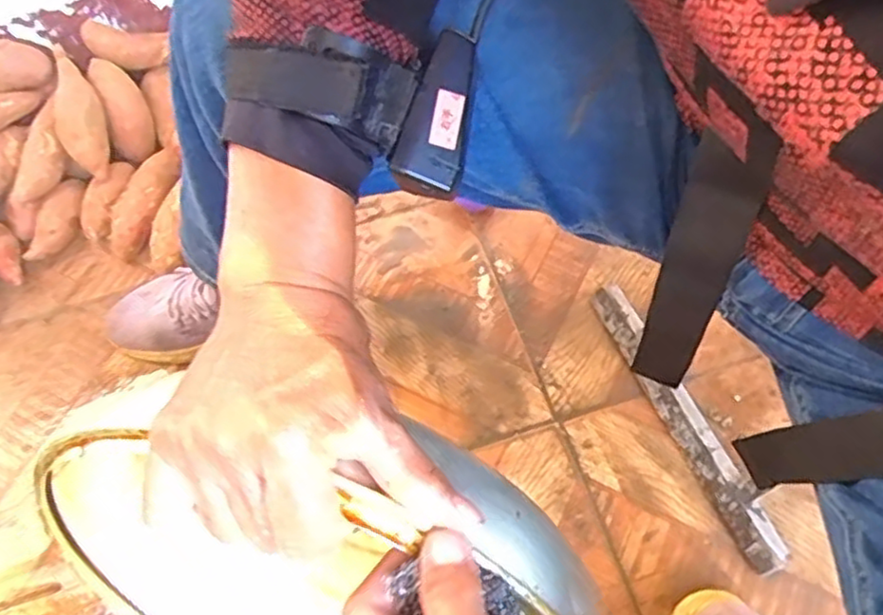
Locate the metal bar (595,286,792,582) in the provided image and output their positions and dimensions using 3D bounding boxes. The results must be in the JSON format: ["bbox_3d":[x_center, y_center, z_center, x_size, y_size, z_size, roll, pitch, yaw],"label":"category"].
[{"bbox_3d":[0.240,0.108,0.699,0.036,0.026,0.311,-22,65,-10],"label":"metal bar"}]

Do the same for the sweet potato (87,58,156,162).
[{"bbox_3d":[-0.379,-0.237,0.834,0.049,0.123,0.051,-20,22,-9],"label":"sweet potato"}]

